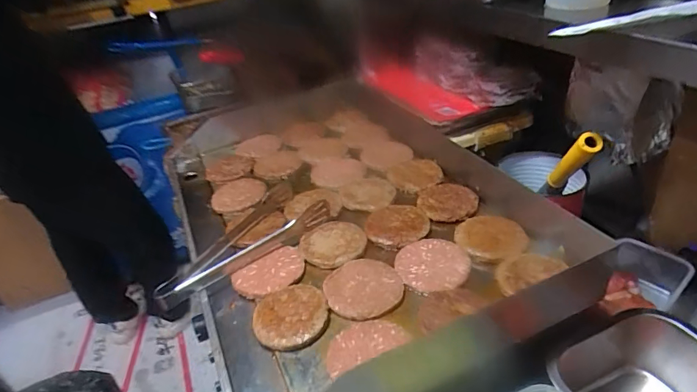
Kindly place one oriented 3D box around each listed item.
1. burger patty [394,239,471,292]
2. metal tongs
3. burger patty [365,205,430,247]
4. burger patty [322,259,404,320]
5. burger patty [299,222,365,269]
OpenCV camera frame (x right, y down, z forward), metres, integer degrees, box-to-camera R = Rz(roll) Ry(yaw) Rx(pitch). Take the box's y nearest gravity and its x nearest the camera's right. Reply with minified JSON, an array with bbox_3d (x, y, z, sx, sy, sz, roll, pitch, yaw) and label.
[{"bbox_3d":[0.119,0.096,0.630,0.099,0.008,0.101,-5,34,3],"label":"burger patty"},{"bbox_3d":[-0.179,0.062,0.713,0.276,0.034,0.138,-28,39,-28],"label":"metal tongs"},{"bbox_3d":[0.078,0.046,0.709,0.093,0.008,0.096,-5,34,3],"label":"burger patty"},{"bbox_3d":[0.020,0.122,0.604,0.103,0.004,0.102,-5,34,3],"label":"burger patty"},{"bbox_3d":[-0.024,0.070,0.687,0.099,0.007,0.096,-15,34,-12],"label":"burger patty"}]

